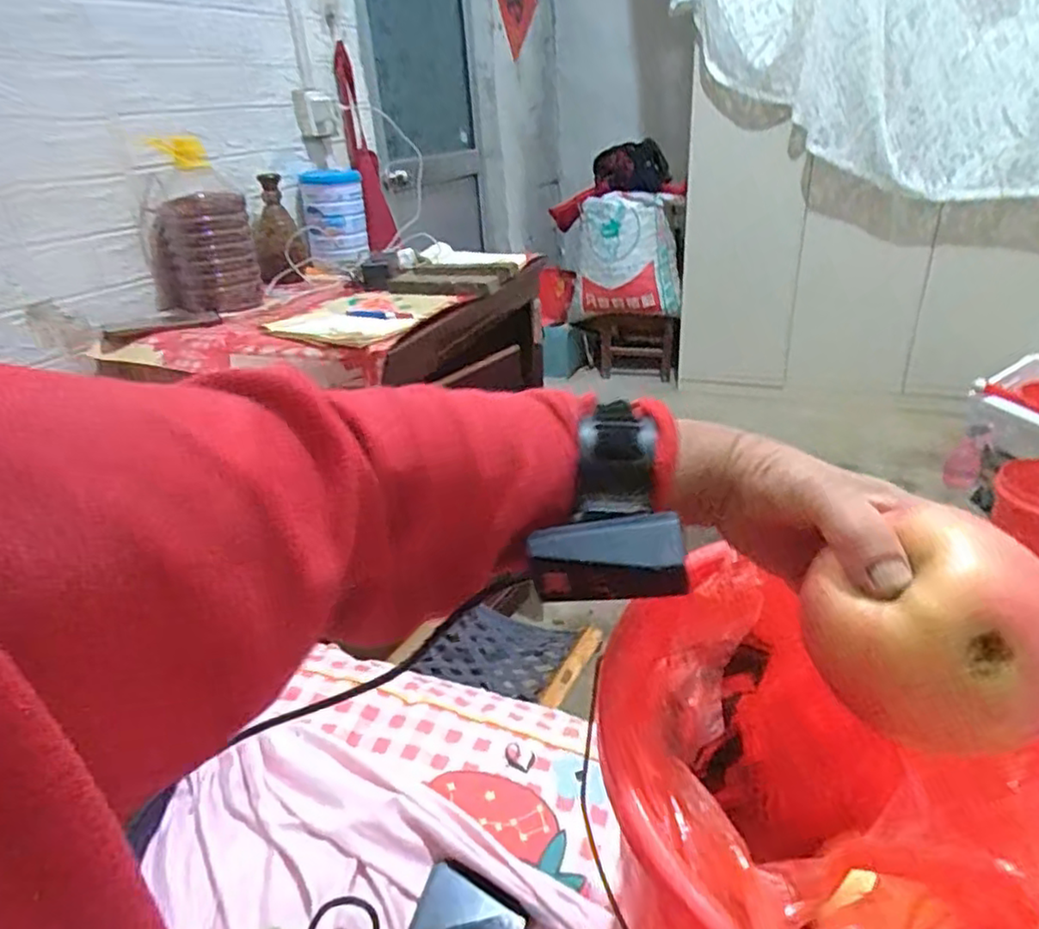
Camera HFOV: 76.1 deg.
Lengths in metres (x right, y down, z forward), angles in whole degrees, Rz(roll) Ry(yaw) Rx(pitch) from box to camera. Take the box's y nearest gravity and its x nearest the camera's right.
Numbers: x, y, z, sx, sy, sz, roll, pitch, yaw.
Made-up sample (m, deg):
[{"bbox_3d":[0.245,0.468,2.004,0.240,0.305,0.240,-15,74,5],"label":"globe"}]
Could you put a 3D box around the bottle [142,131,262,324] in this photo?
[{"bbox_3d":[-0.541,-0.394,1.104,0.169,0.263,0.125,-16,29,-22],"label":"bottle"}]

